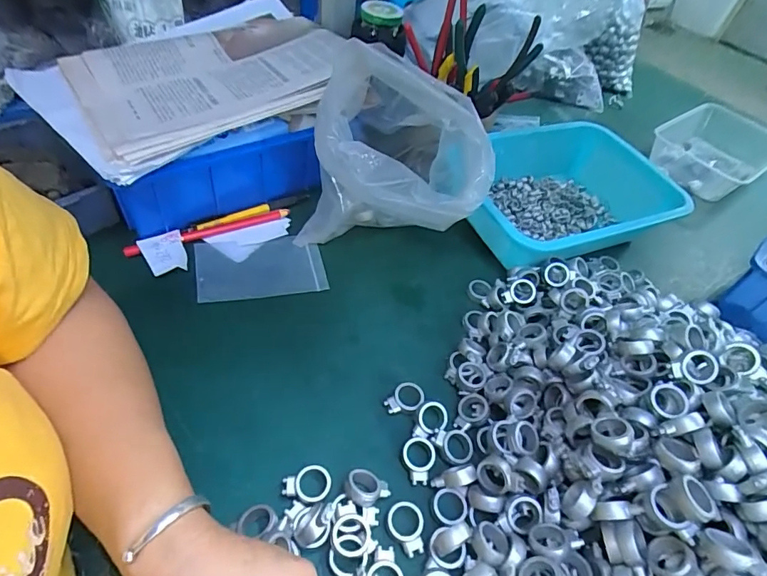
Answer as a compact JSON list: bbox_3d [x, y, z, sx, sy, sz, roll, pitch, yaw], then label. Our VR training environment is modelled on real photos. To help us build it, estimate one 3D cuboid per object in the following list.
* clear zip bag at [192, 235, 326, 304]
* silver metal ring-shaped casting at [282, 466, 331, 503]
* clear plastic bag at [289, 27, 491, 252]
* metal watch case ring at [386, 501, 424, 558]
[{"bbox_3d":[-0.129,-0.022,0.468,0.127,0.006,0.083,-7,50,-14],"label":"clear zip bag"},{"bbox_3d":[-0.056,0.145,0.326,0.035,0.013,0.025,-4,51,-8],"label":"silver metal ring-shaped casting"},{"bbox_3d":[0.006,-0.127,0.464,0.170,0.174,0.167,7,49,-4],"label":"clear plastic bag"},{"bbox_3d":[0.016,0.170,0.315,0.026,0.005,0.034,-1,51,-5],"label":"metal watch case ring"}]

